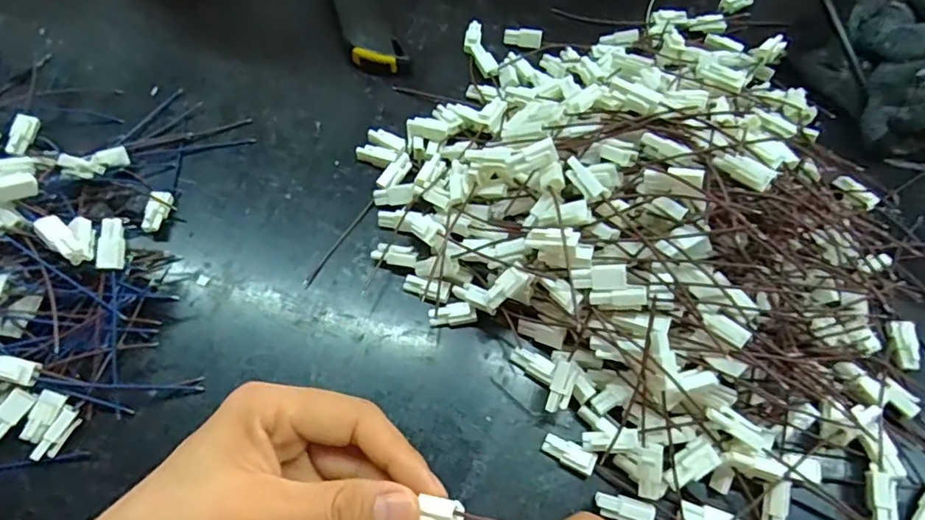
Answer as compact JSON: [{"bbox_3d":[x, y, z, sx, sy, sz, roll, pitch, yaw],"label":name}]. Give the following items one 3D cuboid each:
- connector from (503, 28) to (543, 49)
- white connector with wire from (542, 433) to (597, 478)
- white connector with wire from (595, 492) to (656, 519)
[{"bbox_3d":[0.041,-0.152,0.391,0.025,0.008,0.013,10,63,4],"label":"connector"},{"bbox_3d":[0.049,0.091,0.270,0.024,0.009,0.011,26,65,11],"label":"white connector with wire"},{"bbox_3d":[0.073,0.113,0.260,0.026,0.009,0.011,14,64,6],"label":"white connector with wire"}]

